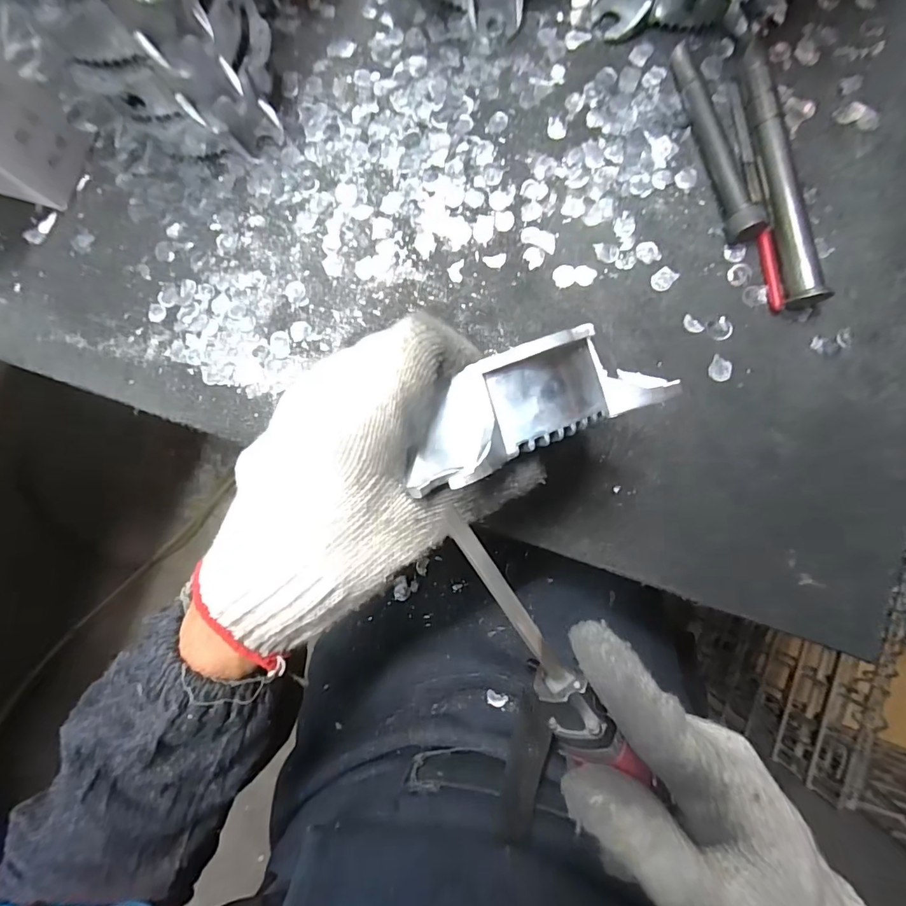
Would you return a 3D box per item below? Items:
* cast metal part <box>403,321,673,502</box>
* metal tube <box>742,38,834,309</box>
[{"bbox_3d":[0.035,-0.022,0.197,0.113,0.028,0.040,-22,82,-8],"label":"cast metal part"},{"bbox_3d":[0.222,-0.190,0.325,0.021,0.023,0.186,-7,83,6],"label":"metal tube"}]

